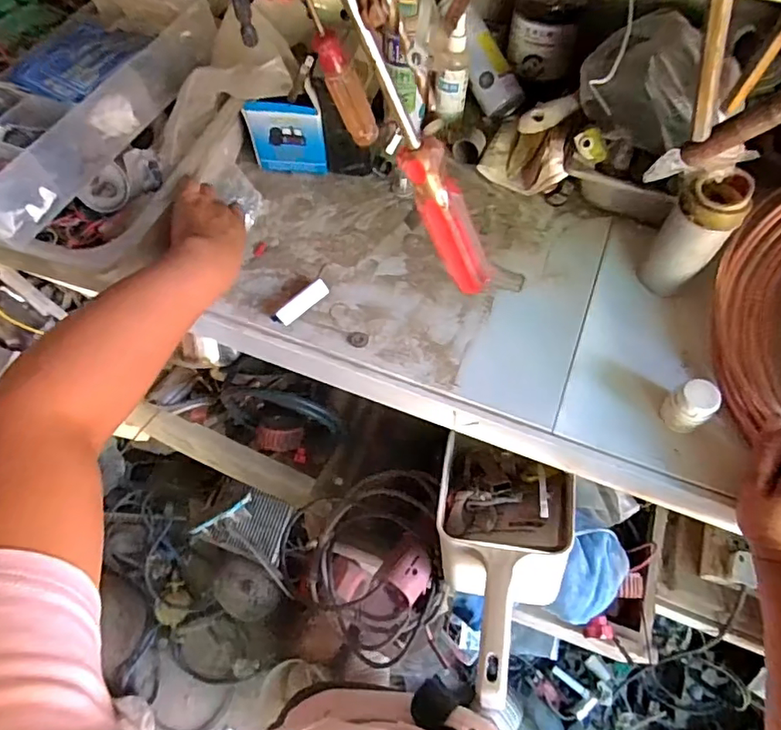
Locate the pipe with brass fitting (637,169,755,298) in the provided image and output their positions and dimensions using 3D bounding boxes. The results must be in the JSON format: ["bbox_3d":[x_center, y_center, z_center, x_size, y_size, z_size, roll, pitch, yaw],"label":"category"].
[{"bbox_3d":[0.289,-0.124,0.514,0.056,0.124,0.057,35,70,18],"label":"pipe with brass fitting"}]

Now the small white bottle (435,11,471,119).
[{"bbox_3d":[0.076,-0.347,0.642,0.034,0.119,0.044,7,64,6],"label":"small white bottle"}]

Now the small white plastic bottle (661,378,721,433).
[{"bbox_3d":[0.261,0.036,0.467,0.033,0.045,0.032,-1,63,2],"label":"small white plastic bottle"}]

